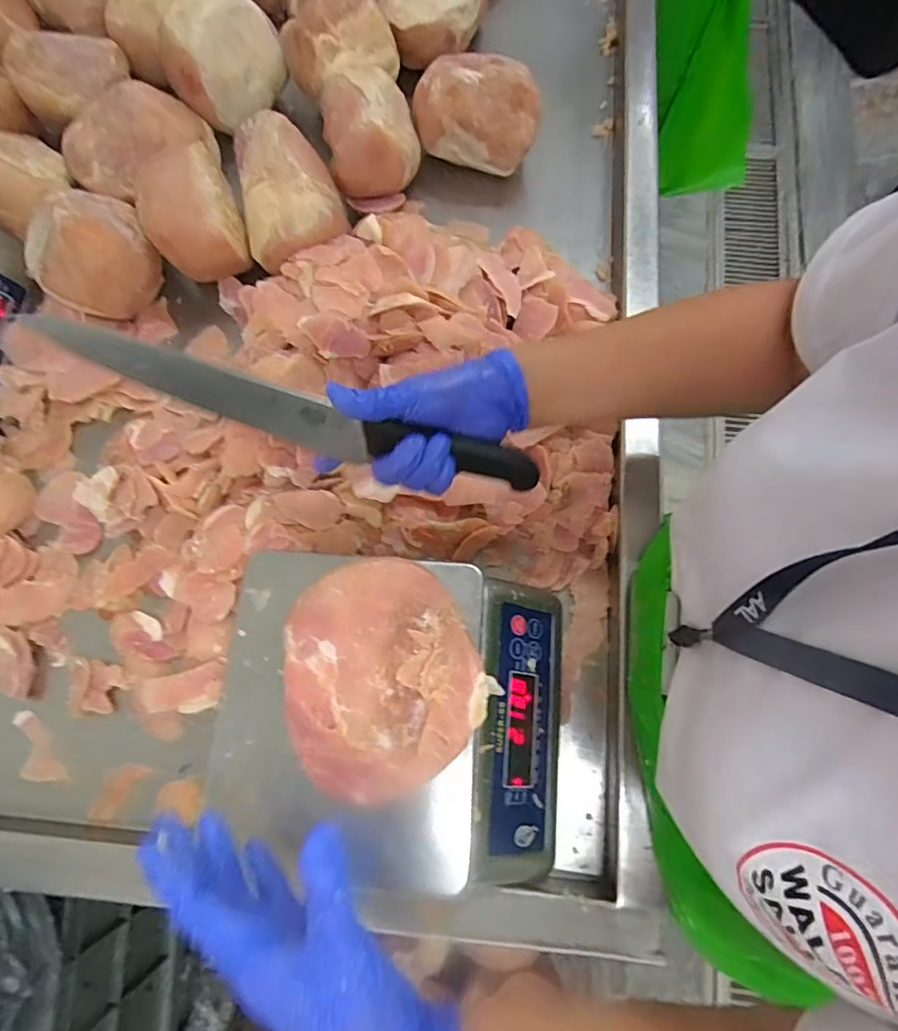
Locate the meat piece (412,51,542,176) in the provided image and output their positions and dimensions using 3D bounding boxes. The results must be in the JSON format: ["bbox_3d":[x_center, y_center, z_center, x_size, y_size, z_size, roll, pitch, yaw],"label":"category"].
[{"bbox_3d":[0.028,-0.455,0.630,0.135,0.079,0.102,0,73,1],"label":"meat piece"}]

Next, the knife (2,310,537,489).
[{"bbox_3d":[-0.105,-0.071,0.405,0.346,0.055,0.024,15,74,-8],"label":"knife"}]

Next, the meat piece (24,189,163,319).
[{"bbox_3d":[-0.366,-0.271,0.577,0.097,0.088,0.119,39,78,12],"label":"meat piece"}]

